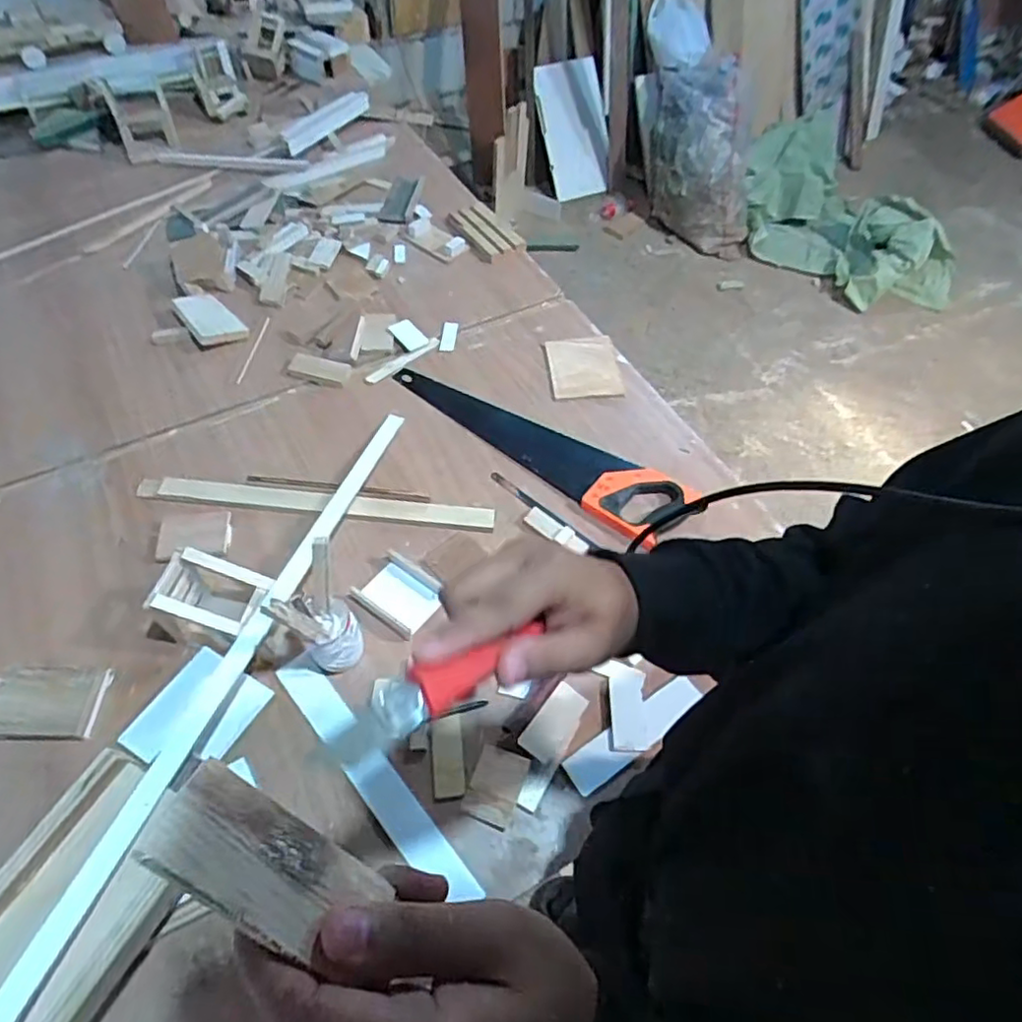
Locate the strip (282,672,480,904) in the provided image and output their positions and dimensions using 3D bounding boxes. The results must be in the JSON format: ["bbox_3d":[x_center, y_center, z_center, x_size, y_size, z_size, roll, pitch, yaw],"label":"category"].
[{"bbox_3d":[-0.155,0.287,0.689,0.042,0.012,0.315,-37,64,-21],"label":"strip"}]

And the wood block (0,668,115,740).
[{"bbox_3d":[-0.529,0.217,0.706,0.116,0.030,0.078,-1,58,-4],"label":"wood block"}]

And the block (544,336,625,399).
[{"bbox_3d":[0.123,-0.241,1.048,0.114,0.013,0.128,-3,57,-2],"label":"block"}]

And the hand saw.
[{"bbox_3d":[0.029,-0.108,0.944,0.504,0.021,0.116,32,62,19],"label":"hand saw"}]

